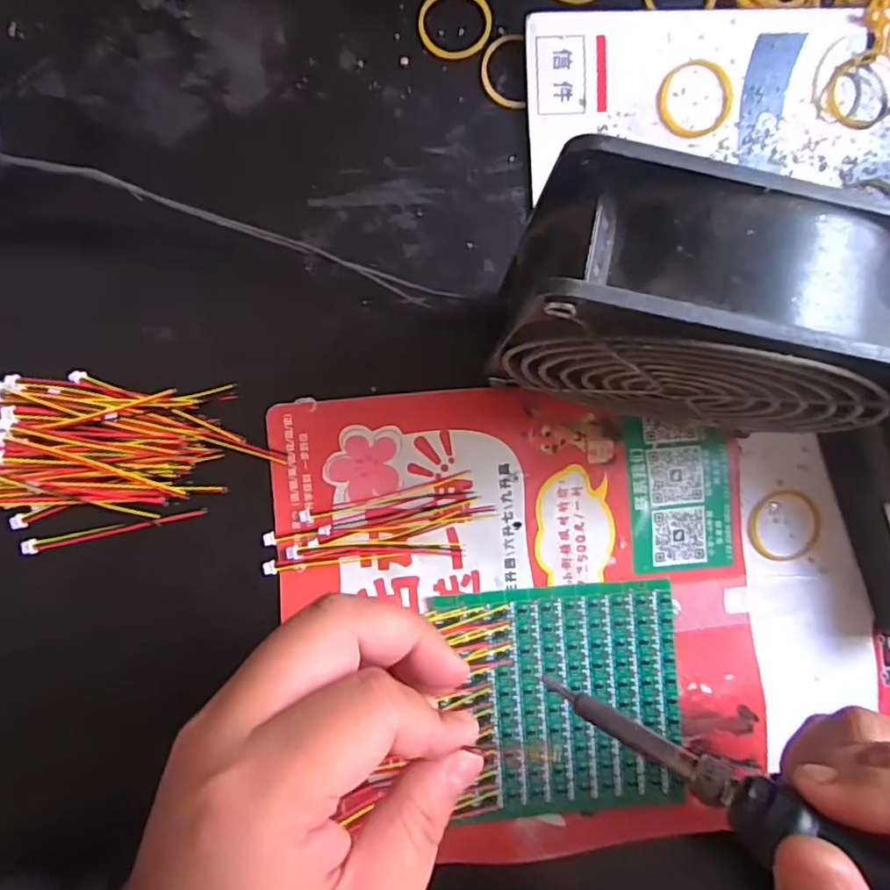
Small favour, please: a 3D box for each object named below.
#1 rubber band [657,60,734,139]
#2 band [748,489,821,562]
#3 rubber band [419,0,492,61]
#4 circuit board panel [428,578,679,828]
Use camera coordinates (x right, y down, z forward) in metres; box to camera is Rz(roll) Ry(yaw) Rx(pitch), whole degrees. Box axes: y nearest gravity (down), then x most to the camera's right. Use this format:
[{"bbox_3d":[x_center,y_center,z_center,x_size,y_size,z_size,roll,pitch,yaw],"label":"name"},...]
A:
[{"bbox_3d":[0.106,-0.147,0.253,0.032,0.004,0.030,0,92,-4],"label":"rubber band"},{"bbox_3d":[0.148,0.035,0.259,0.033,0.004,0.031,5,91,-4],"label":"band"},{"bbox_3d":[0.005,-0.179,0.251,0.030,0.004,0.030,-18,93,-3],"label":"rubber band"},{"bbox_3d":[0.050,0.106,0.248,0.093,0.004,0.091,-4,89,-1],"label":"circuit board panel"}]

